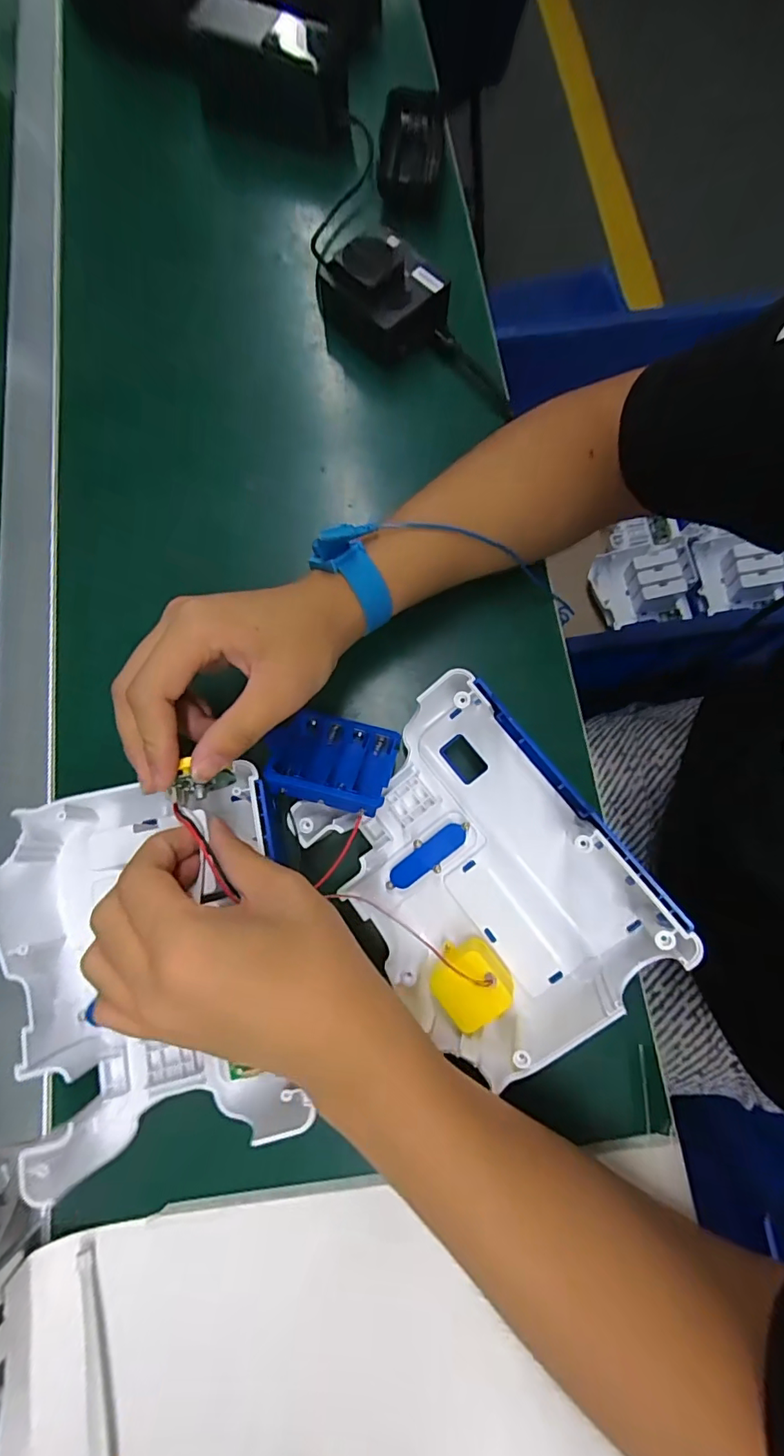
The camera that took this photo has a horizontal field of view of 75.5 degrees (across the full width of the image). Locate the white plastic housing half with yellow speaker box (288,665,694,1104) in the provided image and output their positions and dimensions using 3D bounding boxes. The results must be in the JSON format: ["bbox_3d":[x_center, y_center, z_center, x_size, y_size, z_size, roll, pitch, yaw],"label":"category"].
[{"bbox_3d":[0.048,0.080,0.282,0.140,0.072,0.185,-38,80,-8],"label":"white plastic housing half with yellow speaker box"}]

